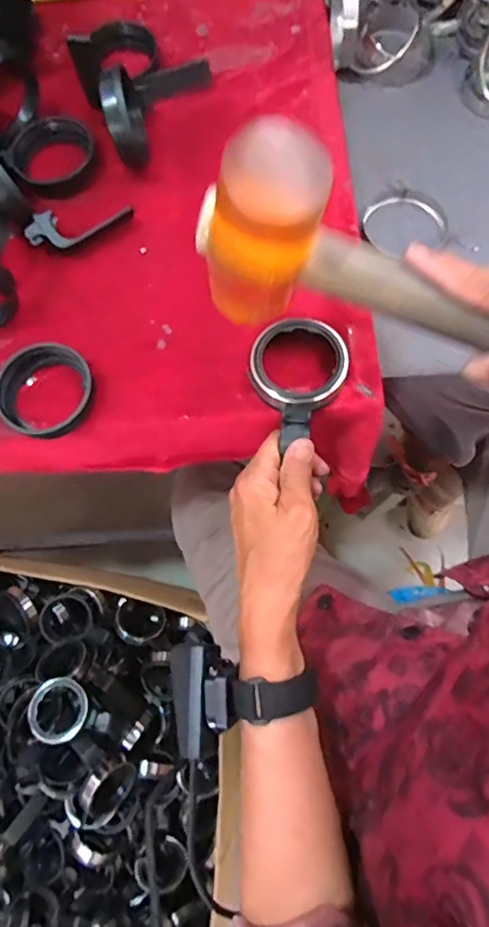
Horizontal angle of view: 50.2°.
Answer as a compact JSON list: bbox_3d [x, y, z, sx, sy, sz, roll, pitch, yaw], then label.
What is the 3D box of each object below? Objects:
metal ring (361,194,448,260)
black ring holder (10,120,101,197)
[{"bbox_3d":[0.138,-0.202,0.452,0.071,0.014,0.066,2,74,-8],"label":"metal ring"},{"bbox_3d":[-0.168,-0.271,0.462,0.074,0.026,0.058,-9,75,-2],"label":"black ring holder"}]

